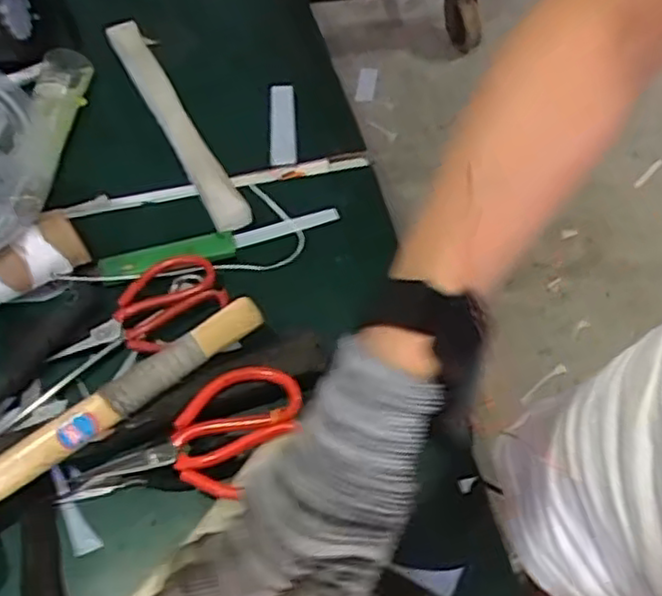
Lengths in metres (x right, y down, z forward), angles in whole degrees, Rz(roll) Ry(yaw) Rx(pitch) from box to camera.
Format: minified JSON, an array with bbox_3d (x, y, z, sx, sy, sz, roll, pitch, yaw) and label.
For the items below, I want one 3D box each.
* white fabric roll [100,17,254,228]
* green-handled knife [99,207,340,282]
[{"bbox_3d":[-0.157,-0.181,0.693,0.037,0.026,0.300,-25,62,-14],"label":"white fabric roll"},{"bbox_3d":[-0.096,-0.050,0.621,0.212,0.009,0.026,-15,60,-8],"label":"green-handled knife"}]

